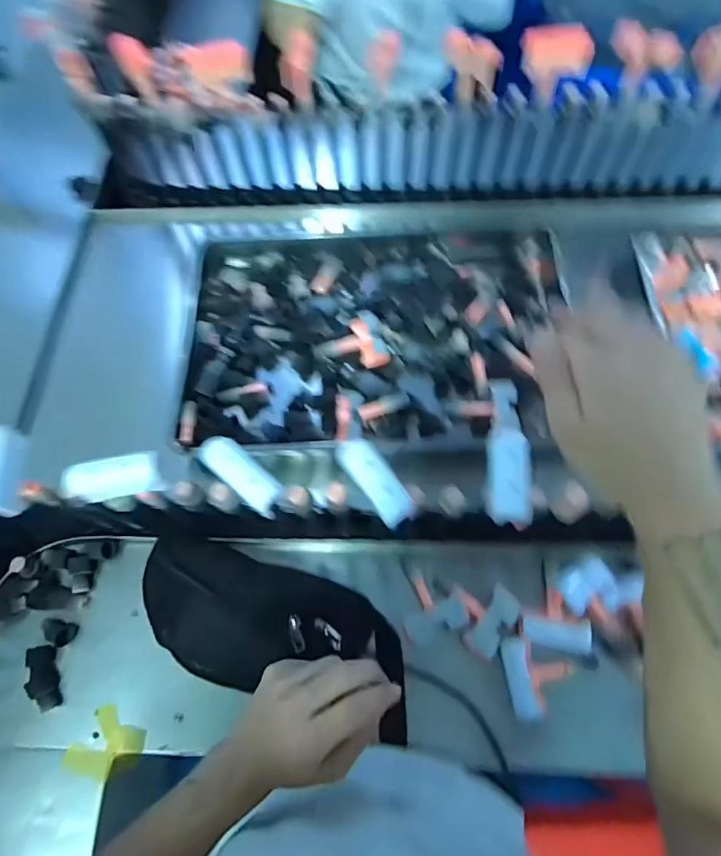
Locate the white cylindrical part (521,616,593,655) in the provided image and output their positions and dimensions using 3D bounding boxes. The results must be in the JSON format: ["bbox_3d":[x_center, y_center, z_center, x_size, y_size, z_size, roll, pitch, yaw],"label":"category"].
[{"bbox_3d":[0.232,0.243,0.586,0.074,0.030,0.034,0,66,27],"label":"white cylindrical part"}]

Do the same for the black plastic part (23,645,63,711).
[{"bbox_3d":[-0.376,0.297,0.588,0.027,0.024,0.071,-16,68,-5],"label":"black plastic part"}]

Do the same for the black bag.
[{"bbox_3d":[-0.099,0.233,0.576,0.339,0.077,0.137,18,69,2],"label":"black bag"}]

